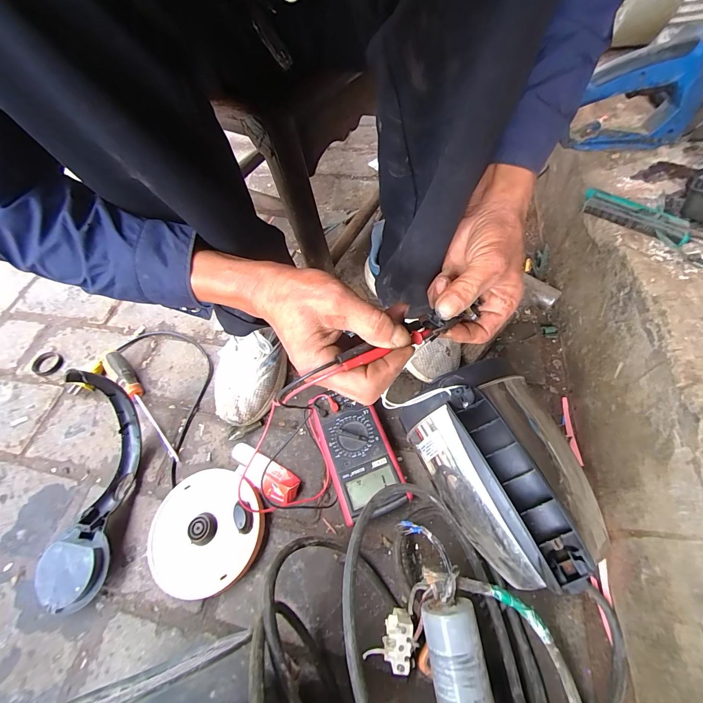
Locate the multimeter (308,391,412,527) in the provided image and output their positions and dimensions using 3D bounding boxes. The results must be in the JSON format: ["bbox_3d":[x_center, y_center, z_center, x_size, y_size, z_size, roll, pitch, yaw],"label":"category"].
[{"bbox_3d":[0.007,0.136,0.444,0.087,0.038,0.168,-20,60,-8],"label":"multimeter"}]

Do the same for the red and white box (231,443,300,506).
[{"bbox_3d":[-0.124,0.166,0.443,0.113,0.025,0.039,28,65,19],"label":"red and white box"}]

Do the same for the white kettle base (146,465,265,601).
[{"bbox_3d":[-0.189,0.225,0.410,0.147,0.030,0.139,-2,59,3],"label":"white kettle base"}]

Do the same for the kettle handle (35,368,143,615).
[{"bbox_3d":[-0.330,0.174,0.410,0.081,0.117,0.273,5,79,7],"label":"kettle handle"}]

